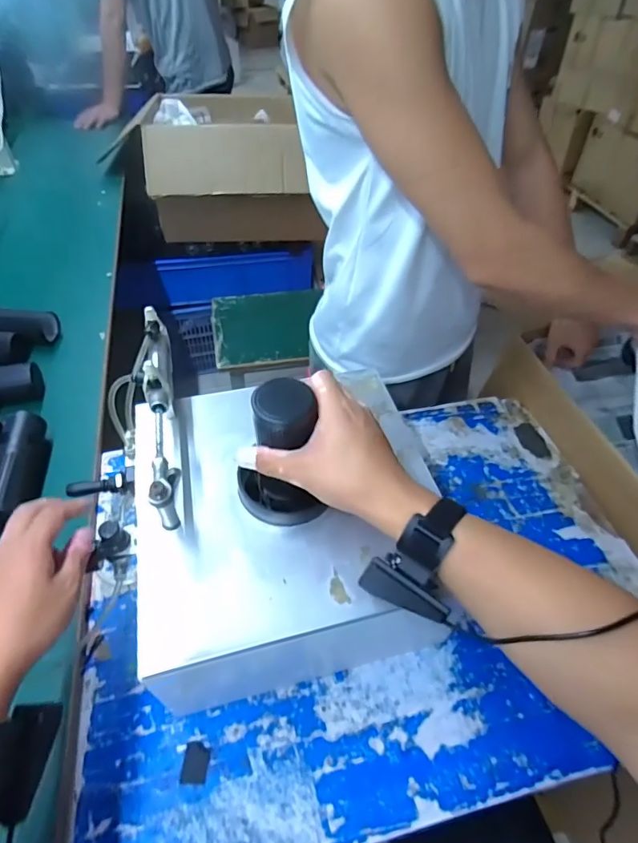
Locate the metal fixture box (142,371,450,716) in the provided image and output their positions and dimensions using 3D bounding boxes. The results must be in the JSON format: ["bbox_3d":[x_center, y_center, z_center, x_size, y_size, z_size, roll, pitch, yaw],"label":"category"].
[{"bbox_3d":[-0.038,0.120,0.537,0.294,0.165,0.290,-6,49,-8],"label":"metal fixture box"}]

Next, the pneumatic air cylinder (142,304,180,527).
[{"bbox_3d":[-0.166,-0.007,0.496,0.023,0.097,0.238,-8,49,-10],"label":"pneumatic air cylinder"}]

